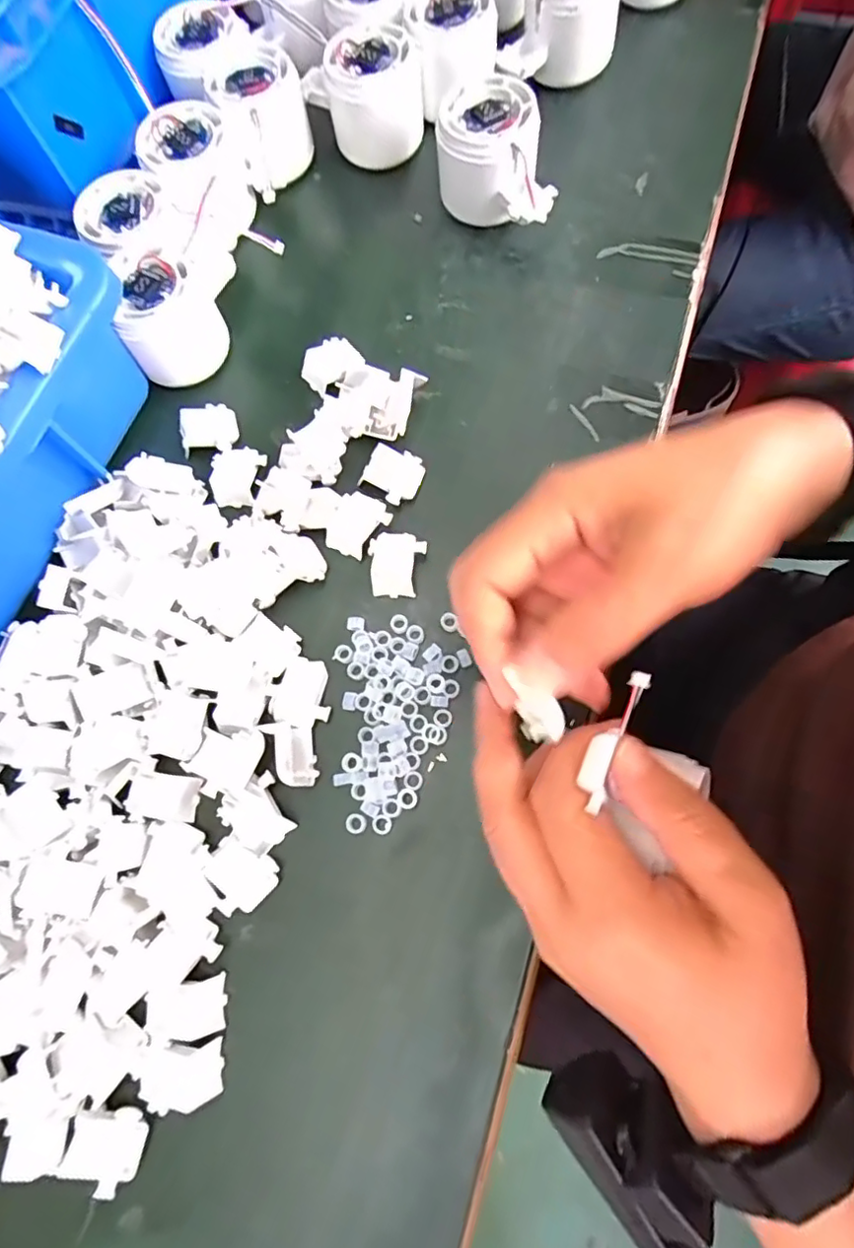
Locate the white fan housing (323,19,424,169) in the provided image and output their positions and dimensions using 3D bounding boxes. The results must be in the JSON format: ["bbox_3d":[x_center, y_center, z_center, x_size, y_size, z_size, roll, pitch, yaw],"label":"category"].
[{"bbox_3d":[-0.033,-0.336,0.376,0.058,0.050,0.058,-12,73,0],"label":"white fan housing"}]

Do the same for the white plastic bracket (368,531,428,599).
[{"bbox_3d":[-0.016,-0.031,0.306,0.029,0.006,0.034,7,74,6],"label":"white plastic bracket"}]

